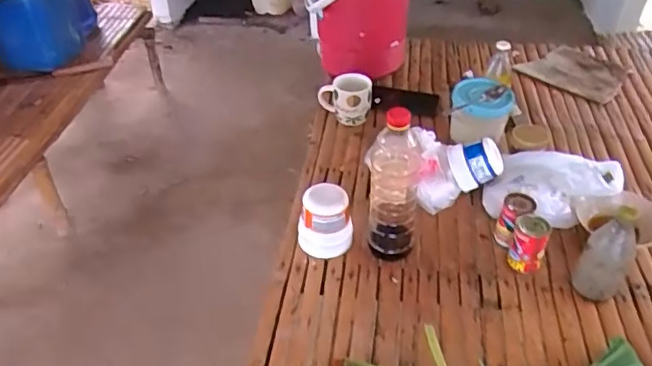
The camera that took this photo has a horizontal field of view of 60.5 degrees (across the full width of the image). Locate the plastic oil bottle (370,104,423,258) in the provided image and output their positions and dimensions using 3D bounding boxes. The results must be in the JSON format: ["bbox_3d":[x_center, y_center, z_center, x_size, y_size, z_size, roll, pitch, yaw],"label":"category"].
[{"bbox_3d":[0.108,0.002,0.890,0.077,0.266,0.074,3,39,5],"label":"plastic oil bottle"}]

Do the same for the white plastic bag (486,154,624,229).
[{"bbox_3d":[0.396,0.016,0.994,0.205,0.094,0.149,23,45,27],"label":"white plastic bag"}]

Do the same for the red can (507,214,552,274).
[{"bbox_3d":[0.328,0.095,0.902,0.051,0.095,0.056,-1,39,1],"label":"red can"}]

